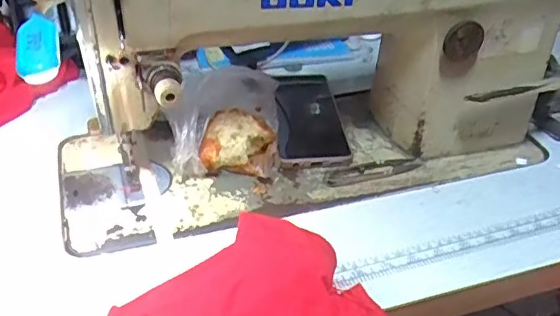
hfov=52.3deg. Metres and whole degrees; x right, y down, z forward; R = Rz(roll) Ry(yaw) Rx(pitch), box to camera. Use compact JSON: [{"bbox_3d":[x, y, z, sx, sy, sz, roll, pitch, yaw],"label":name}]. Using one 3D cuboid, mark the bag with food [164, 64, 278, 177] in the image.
[{"bbox_3d":[-0.050,-0.038,0.540,0.099,0.090,0.085,-3,37,-6],"label":"bag with food"}]

